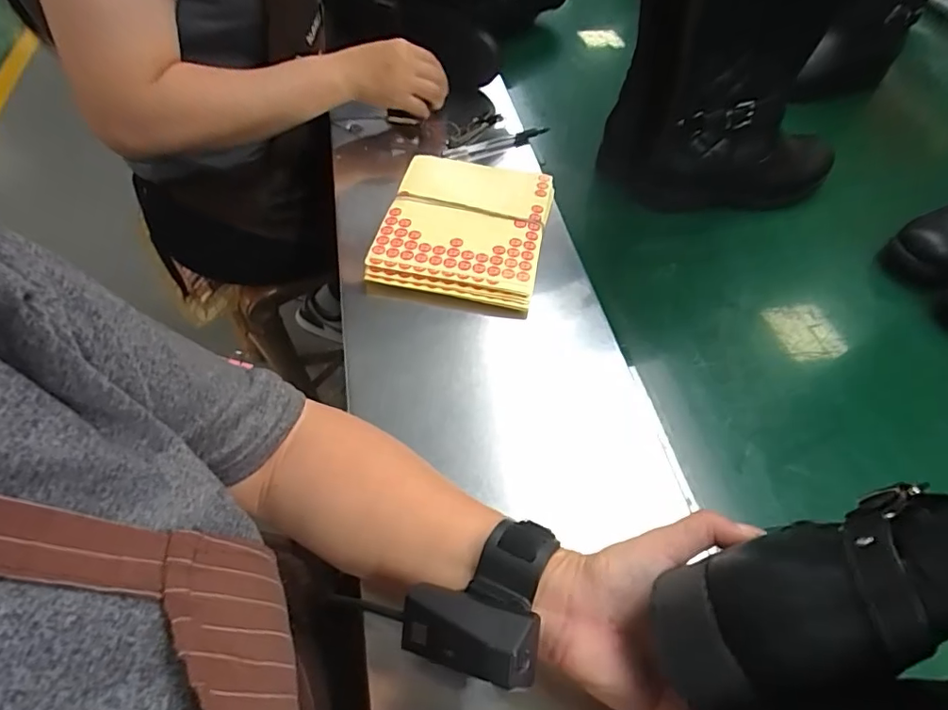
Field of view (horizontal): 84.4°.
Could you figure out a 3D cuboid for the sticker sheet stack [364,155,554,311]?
[{"bbox_3d":[-0.007,-0.135,0.542,0.157,0.034,0.192,11,56,7],"label":"sticker sheet stack"}]

